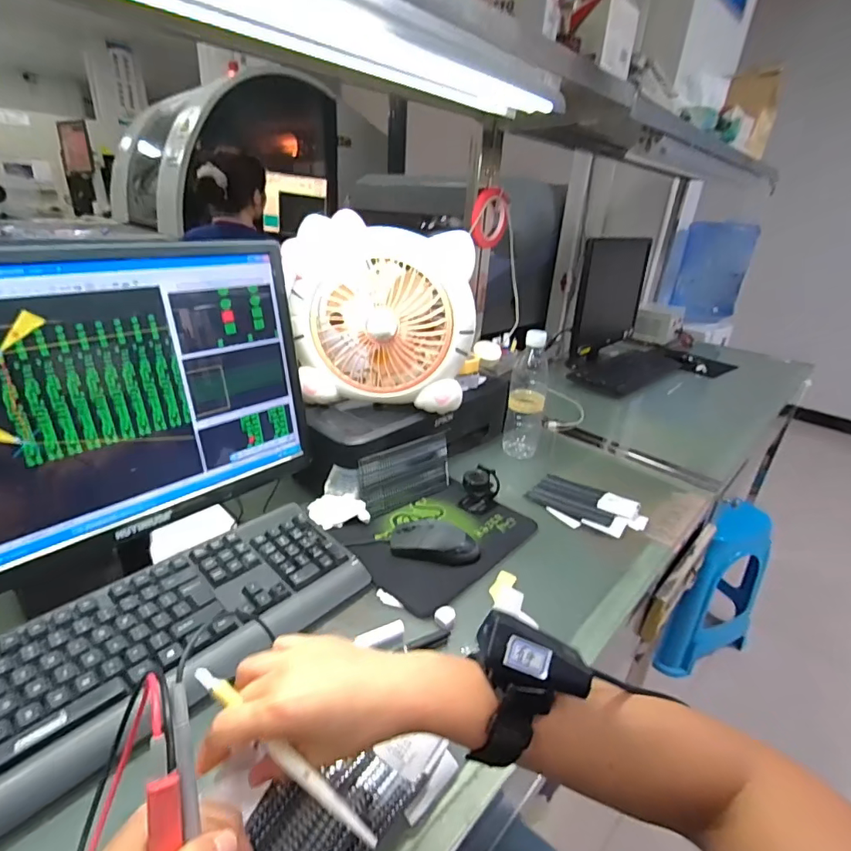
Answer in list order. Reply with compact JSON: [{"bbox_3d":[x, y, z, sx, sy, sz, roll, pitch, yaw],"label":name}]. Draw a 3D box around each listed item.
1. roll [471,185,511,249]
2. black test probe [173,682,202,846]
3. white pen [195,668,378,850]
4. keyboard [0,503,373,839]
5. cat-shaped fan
[{"bbox_3d":[0.140,-0.437,0.995,0.111,0.124,0.019,-45,52,-12],"label":"roll"},{"bbox_3d":[-0.127,0.212,0.251,0.008,0.009,0.133,-8,65,-24],"label":"black test probe"},{"bbox_3d":[-0.089,0.204,0.290,0.150,0.009,0.012,36,34,13],"label":"white pen"},{"bbox_3d":[-0.263,0.206,0.436,0.156,0.045,0.435,24,32,36],"label":"keyboard"},{"bbox_3d":[-0.062,-0.158,0.679,0.260,0.236,0.110,3,25,-2],"label":"cat-shaped fan"}]

